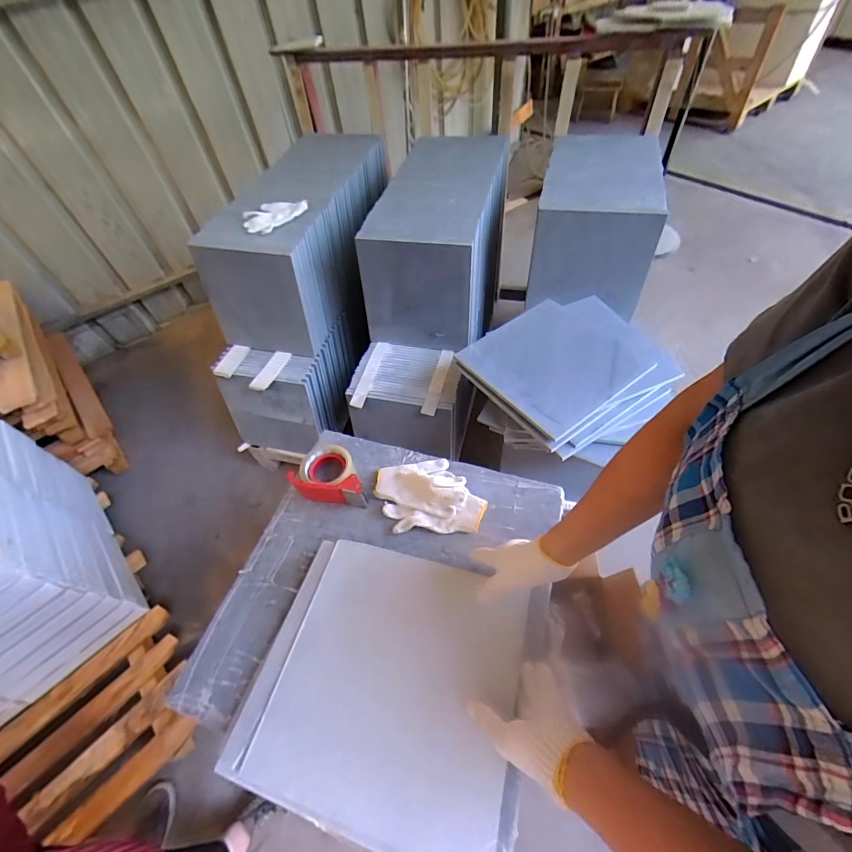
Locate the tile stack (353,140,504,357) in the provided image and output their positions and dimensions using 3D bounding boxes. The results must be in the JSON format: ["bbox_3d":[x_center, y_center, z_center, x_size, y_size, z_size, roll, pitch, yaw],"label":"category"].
[{"bbox_3d":[0.046,-0.586,1.253,0.359,0.293,0.662,5,54,9],"label":"tile stack"}]

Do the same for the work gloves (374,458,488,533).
[{"bbox_3d":[0.005,0.115,0.713,0.195,0.038,0.141,-2,54,4],"label":"work gloves"}]

